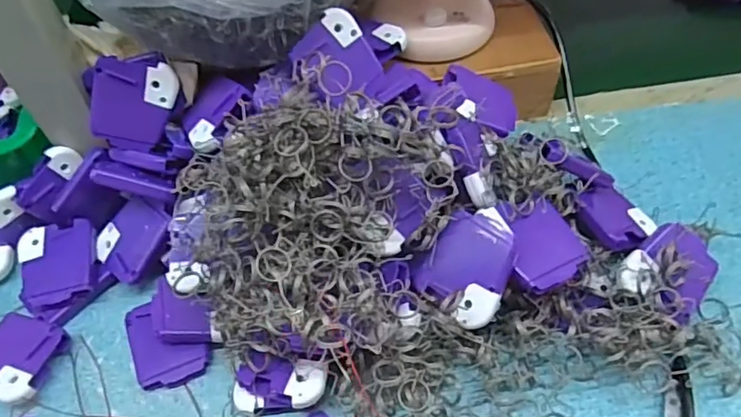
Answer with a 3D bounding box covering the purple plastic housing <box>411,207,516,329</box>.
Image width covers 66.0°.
[{"bbox_3d":[0.062,0.034,0.345,0.051,0.017,0.062,33,92,26],"label":"purple plastic housing"}]

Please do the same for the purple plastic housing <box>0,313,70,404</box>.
[{"bbox_3d":[-0.235,0.093,0.372,0.063,0.010,0.052,18,58,15],"label":"purple plastic housing"}]

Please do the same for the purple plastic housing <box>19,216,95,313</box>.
[{"bbox_3d":[-0.220,0.040,0.401,0.052,0.013,0.059,-10,66,-1],"label":"purple plastic housing"}]

